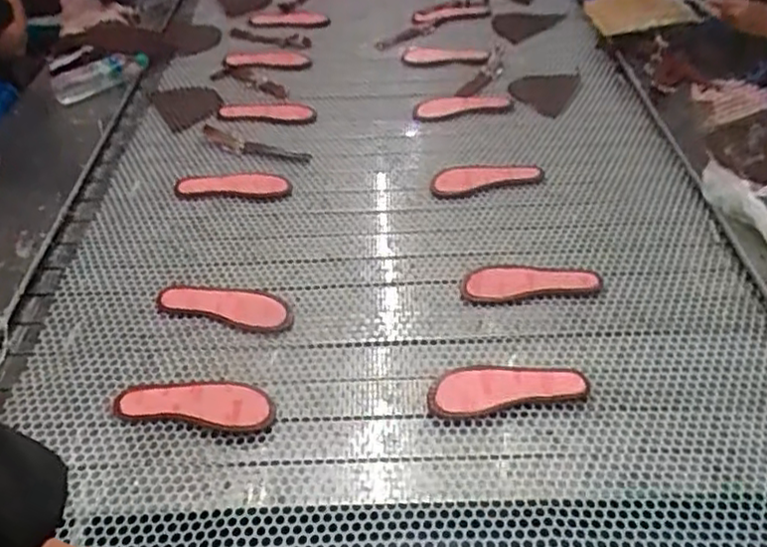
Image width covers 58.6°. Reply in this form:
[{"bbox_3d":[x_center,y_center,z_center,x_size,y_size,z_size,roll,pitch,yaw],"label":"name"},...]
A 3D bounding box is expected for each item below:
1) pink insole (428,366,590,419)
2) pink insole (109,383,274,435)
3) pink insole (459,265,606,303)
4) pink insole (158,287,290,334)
[{"bbox_3d":[0.175,0.160,0.966,0.222,0.017,0.082,-7,43,-6],"label":"pink insole"},{"bbox_3d":[-0.262,0.180,0.957,0.226,0.010,0.076,5,44,9],"label":"pink insole"},{"bbox_3d":[0.235,0.008,1.085,0.215,0.017,0.072,-2,43,0],"label":"pink insole"},{"bbox_3d":[-0.251,0.047,1.098,0.216,0.012,0.071,12,52,10],"label":"pink insole"}]

